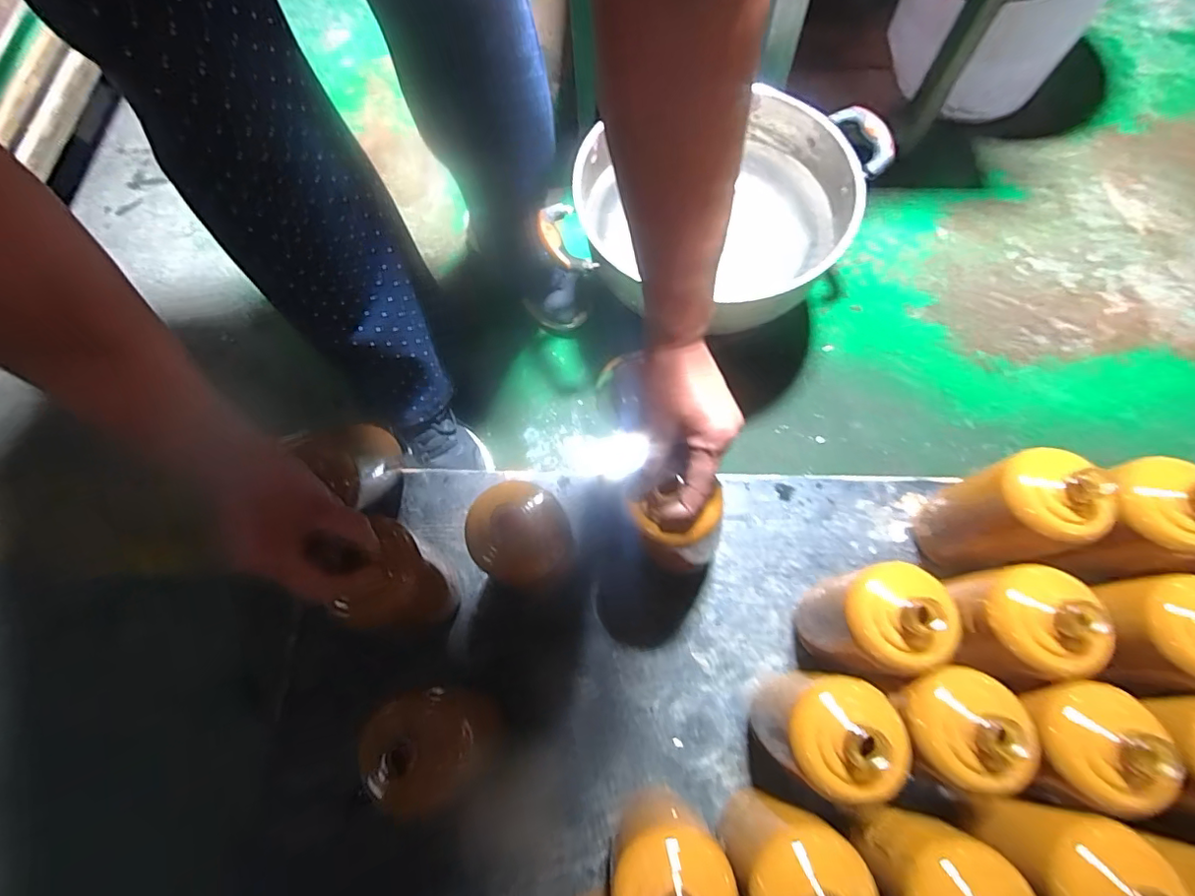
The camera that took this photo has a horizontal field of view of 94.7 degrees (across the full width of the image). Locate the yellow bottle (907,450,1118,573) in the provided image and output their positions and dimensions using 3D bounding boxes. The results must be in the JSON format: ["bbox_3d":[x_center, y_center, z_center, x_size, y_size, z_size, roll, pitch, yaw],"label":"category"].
[{"bbox_3d":[0.368,0.059,0.500,0.069,0.190,0.084,-18,69,-5],"label":"yellow bottle"}]

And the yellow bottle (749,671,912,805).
[{"bbox_3d":[0.178,0.224,0.444,0.071,0.187,0.077,0,70,0],"label":"yellow bottle"}]

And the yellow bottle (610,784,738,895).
[{"bbox_3d":[0.054,0.316,0.413,0.084,0.185,0.078,-11,70,-3],"label":"yellow bottle"}]

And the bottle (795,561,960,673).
[{"bbox_3d":[0.226,0.146,0.473,0.064,0.182,0.086,-4,69,1],"label":"bottle"}]

